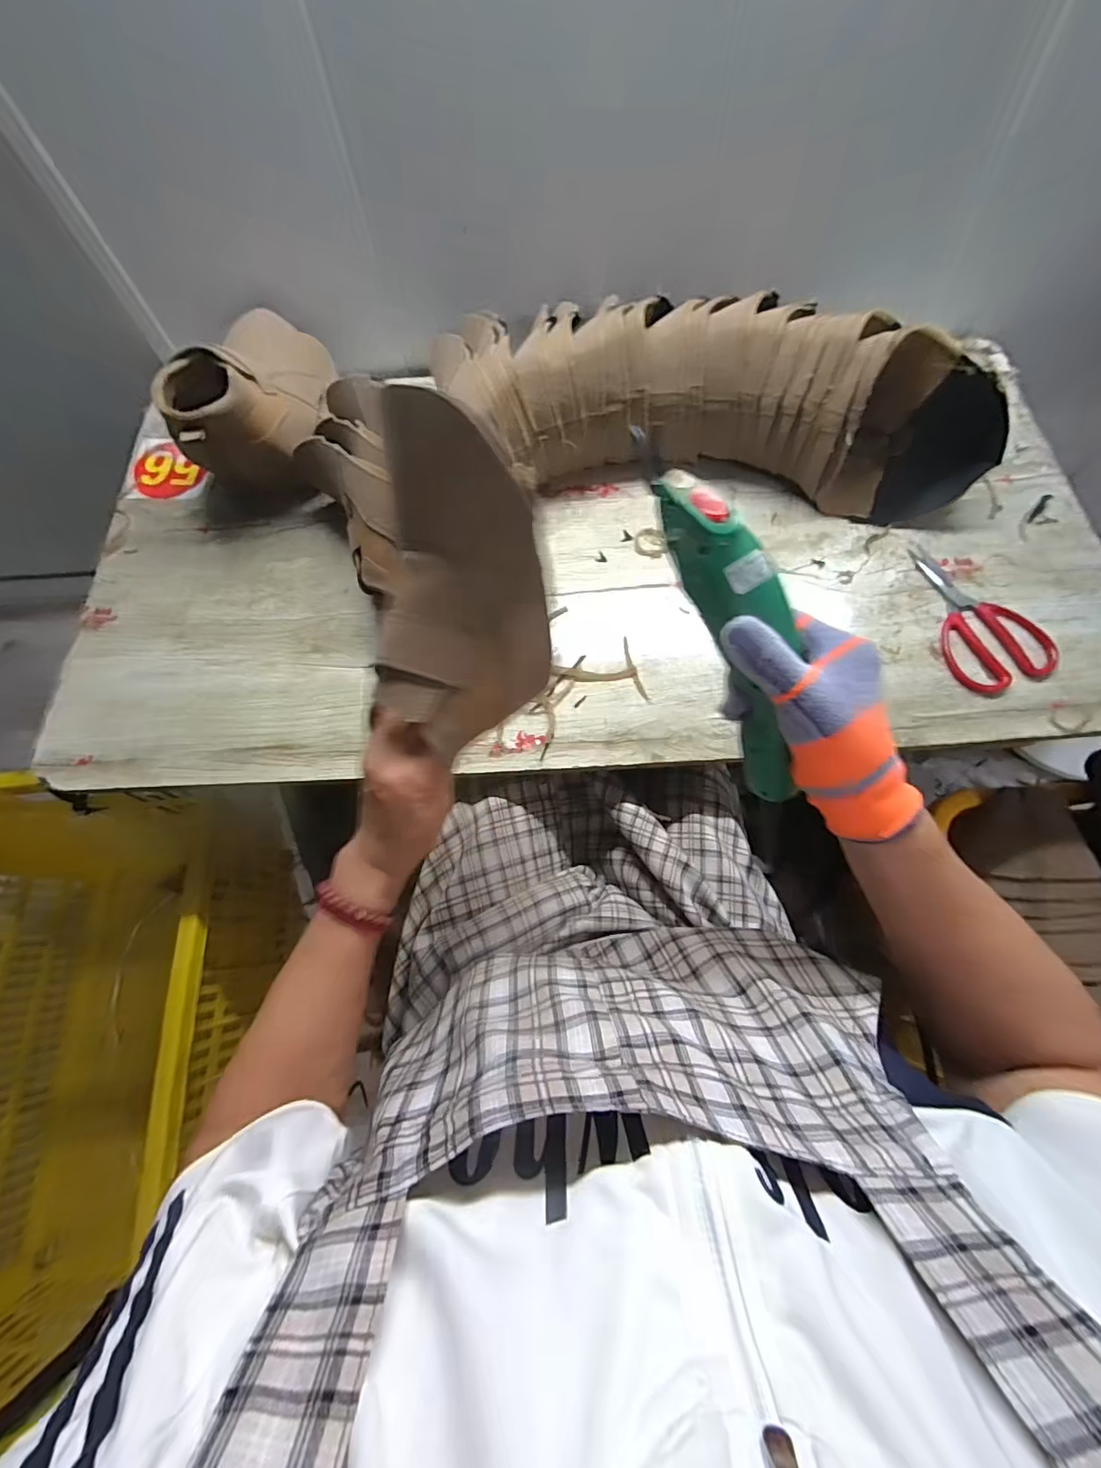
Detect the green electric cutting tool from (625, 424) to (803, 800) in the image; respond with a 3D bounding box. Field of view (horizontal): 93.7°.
[{"bbox_3d":[0.113,-0.057,0.302,0.041,0.057,0.229,-32,115,-11],"label":"green electric cutting tool"}]

